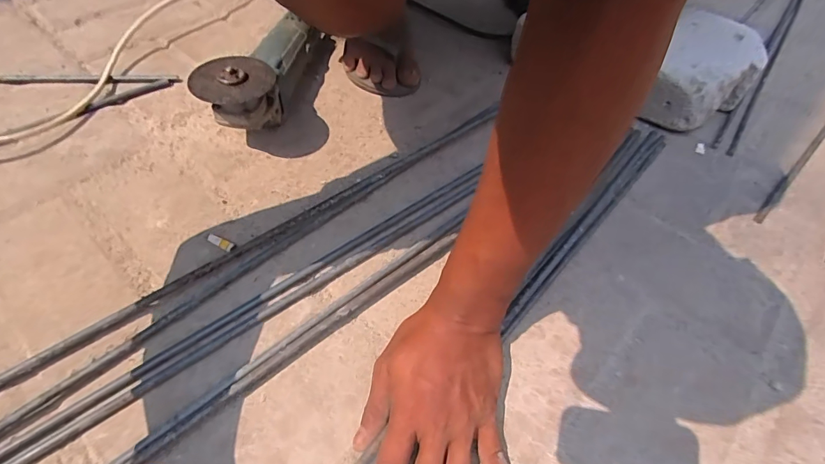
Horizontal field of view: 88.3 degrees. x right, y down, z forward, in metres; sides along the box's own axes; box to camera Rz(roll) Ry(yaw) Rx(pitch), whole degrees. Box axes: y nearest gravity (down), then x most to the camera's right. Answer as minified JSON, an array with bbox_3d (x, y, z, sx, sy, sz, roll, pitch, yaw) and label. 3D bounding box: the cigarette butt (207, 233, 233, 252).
[{"bbox_3d":[-0.191,0.010,0.422,0.026,0.008,0.009,22,57,13],"label":"cigarette butt"}]

